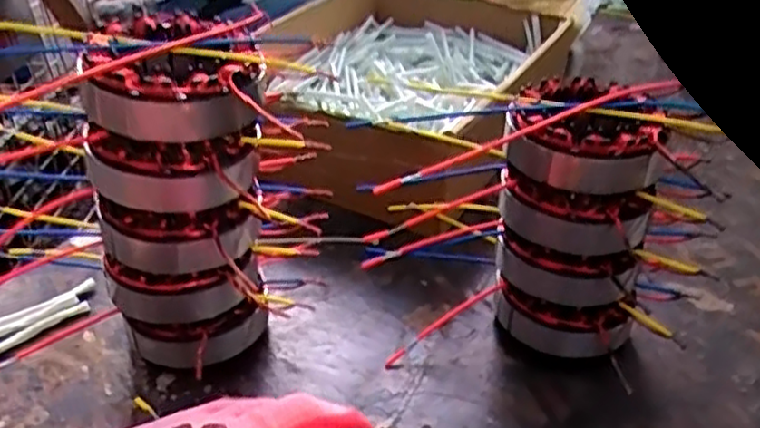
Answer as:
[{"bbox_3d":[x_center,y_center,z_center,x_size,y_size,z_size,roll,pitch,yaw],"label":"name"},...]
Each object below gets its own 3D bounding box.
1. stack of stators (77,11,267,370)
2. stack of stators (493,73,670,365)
[{"bbox_3d":[-0.108,-0.001,0.393,0.092,0.198,0.080,-8,35,-13],"label":"stack of stators"},{"bbox_3d":[0.114,0.008,0.423,0.082,0.156,0.077,7,35,9],"label":"stack of stators"}]

